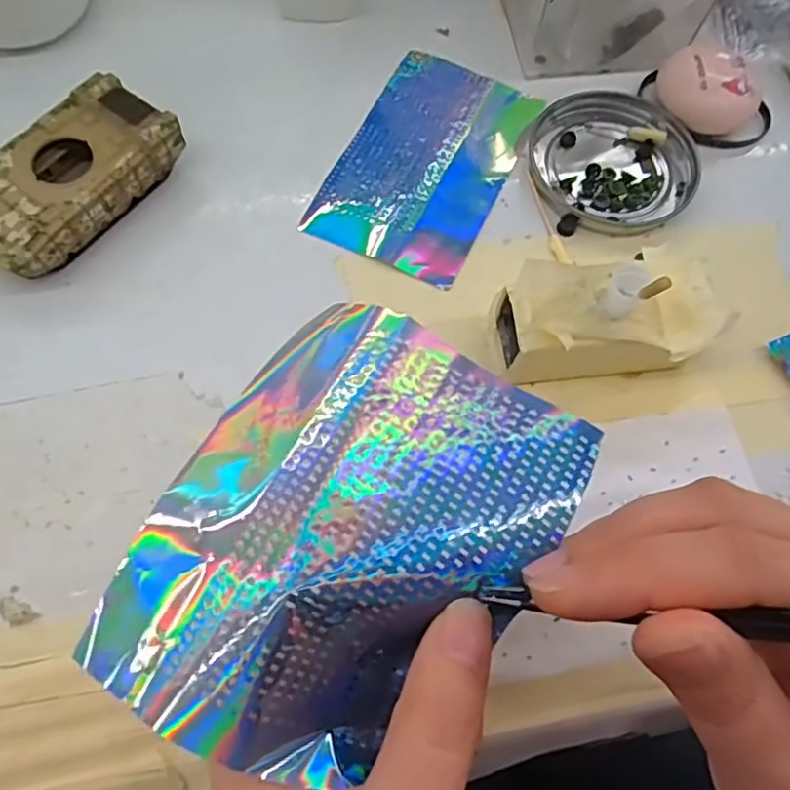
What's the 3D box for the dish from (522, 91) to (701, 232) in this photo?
[{"bbox_3d":[0.103,-0.113,0.295,0.079,0.008,0.073,1,68,-2],"label":"dish"}]

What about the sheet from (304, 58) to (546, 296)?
[{"bbox_3d":[0.016,-0.114,0.295,0.077,0.004,0.123,25,70,7],"label":"sheet"}]

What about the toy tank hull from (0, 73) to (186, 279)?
[{"bbox_3d":[-0.141,-0.091,0.268,0.050,0.026,0.095,36,72,11],"label":"toy tank hull"}]

